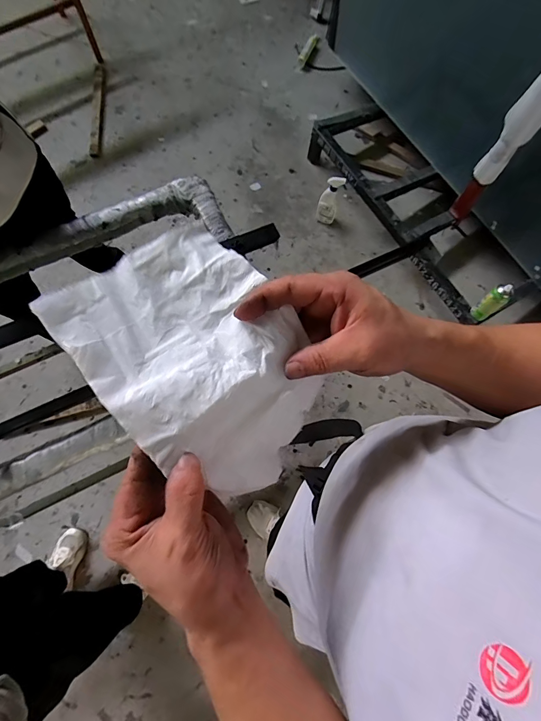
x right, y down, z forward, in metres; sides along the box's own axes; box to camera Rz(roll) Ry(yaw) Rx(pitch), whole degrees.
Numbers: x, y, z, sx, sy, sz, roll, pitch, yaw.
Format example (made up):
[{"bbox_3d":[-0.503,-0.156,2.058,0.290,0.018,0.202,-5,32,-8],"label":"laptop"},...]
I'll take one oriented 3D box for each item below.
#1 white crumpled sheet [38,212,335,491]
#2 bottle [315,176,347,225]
[{"bbox_3d":[-0.050,0.001,0.296,0.144,0.121,0.194,-41,77,-11],"label":"white crumpled sheet"},{"bbox_3d":[0.272,-0.739,1.623,0.117,0.256,0.082,22,74,5],"label":"bottle"}]

